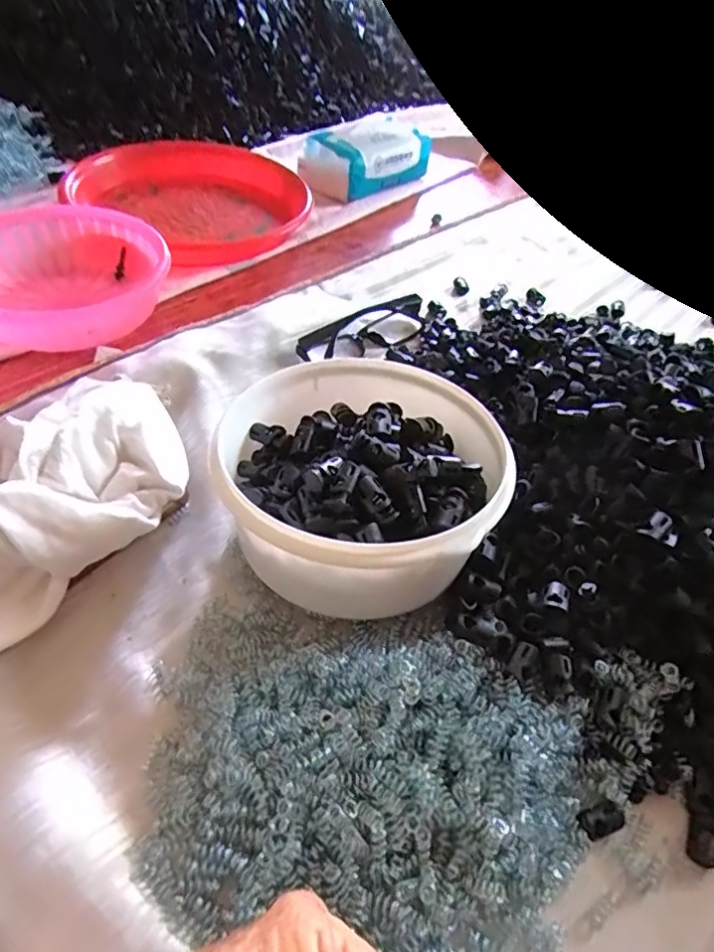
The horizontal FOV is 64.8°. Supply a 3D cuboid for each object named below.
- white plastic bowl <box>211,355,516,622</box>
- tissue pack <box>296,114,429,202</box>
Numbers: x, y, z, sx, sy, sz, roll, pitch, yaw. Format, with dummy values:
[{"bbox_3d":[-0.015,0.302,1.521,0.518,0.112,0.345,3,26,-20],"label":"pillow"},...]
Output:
[{"bbox_3d":[-0.002,0.001,0.337,0.160,0.084,0.169,1,49,-8],"label":"white plastic bowl"},{"bbox_3d":[0.006,-0.396,0.698,0.087,0.055,0.178,40,54,24],"label":"tissue pack"}]

